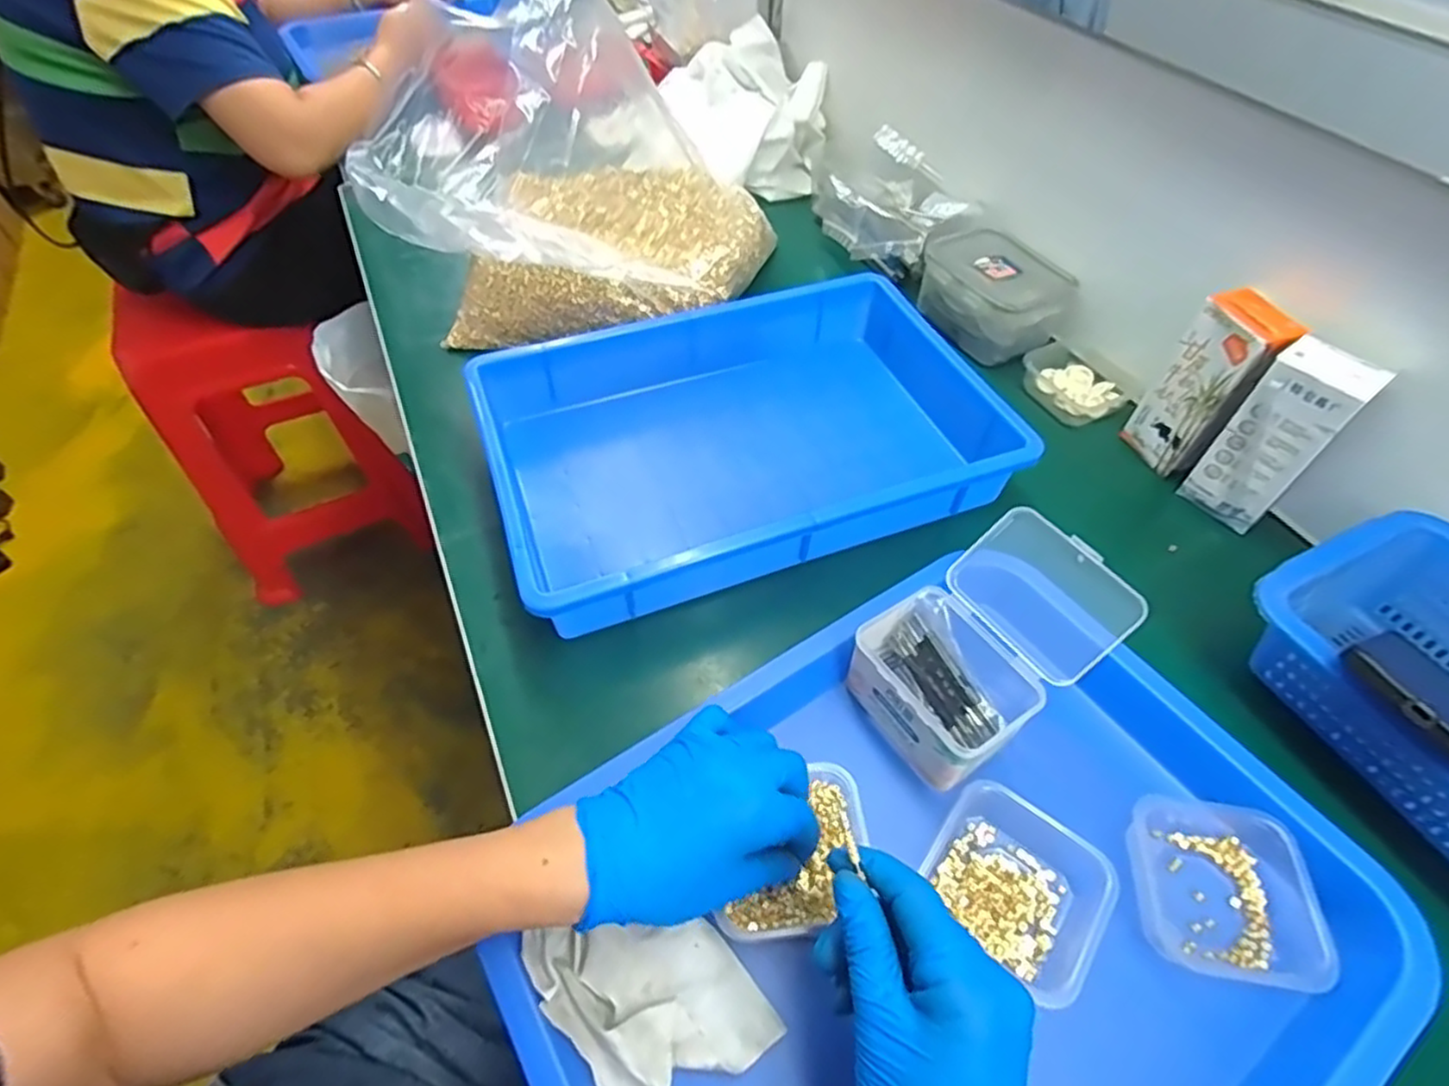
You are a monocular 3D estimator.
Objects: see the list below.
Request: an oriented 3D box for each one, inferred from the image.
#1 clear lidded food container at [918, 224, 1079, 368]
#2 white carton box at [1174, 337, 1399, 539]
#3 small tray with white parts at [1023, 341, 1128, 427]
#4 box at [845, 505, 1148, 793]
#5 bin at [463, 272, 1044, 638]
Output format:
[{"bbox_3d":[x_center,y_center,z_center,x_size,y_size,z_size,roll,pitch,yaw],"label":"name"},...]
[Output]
[{"bbox_3d":[0.241,-0.233,0.638,0.093,0.063,0.138,-30,59,-21],"label":"clear lidded food container"},{"bbox_3d":[0.380,-0.071,0.477,0.034,0.129,0.056,-35,61,-24],"label":"white carton box"},{"bbox_3d":[0.305,-0.140,0.600,0.066,0.027,0.080,-26,58,-19],"label":"small tray with white parts"},{"bbox_3d":[0.151,0.059,0.400,0.137,0.094,0.093,-30,59,-21],"label":"box"},{"bbox_3d":[0.015,-0.087,0.526,0.363,0.056,0.241,-18,55,-14],"label":"bin"}]

